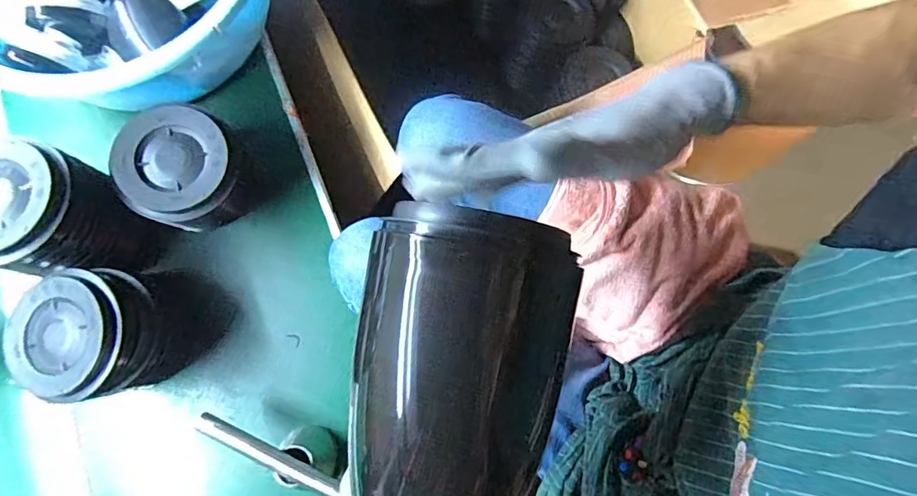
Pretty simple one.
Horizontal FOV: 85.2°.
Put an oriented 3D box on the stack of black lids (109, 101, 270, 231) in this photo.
[{"bbox_3d":[-0.282,-0.082,0.550,0.132,0.110,0.119,-44,81,-8],"label":"stack of black lids"}]

